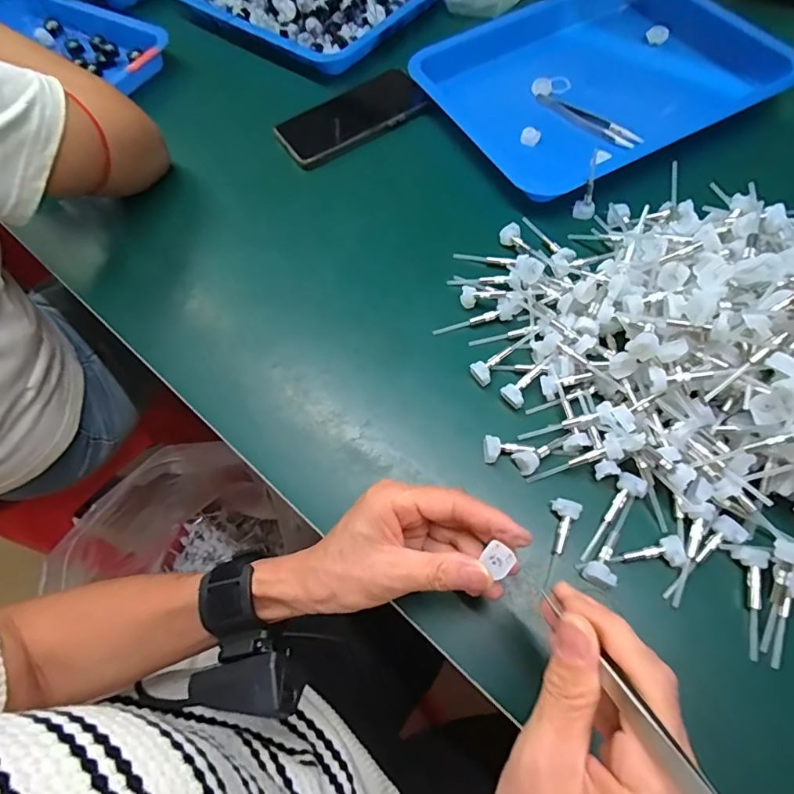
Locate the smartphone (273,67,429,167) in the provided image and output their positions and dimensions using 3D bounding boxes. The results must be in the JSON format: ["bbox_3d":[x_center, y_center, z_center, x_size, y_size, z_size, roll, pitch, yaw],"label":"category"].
[{"bbox_3d":[-0.049,-0.308,0.534,0.161,0.012,0.086,-29,62,-6],"label":"smartphone"}]

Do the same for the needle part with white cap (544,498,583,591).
[{"bbox_3d":[0.106,0.097,0.322,0.018,0.008,0.058,17,81,13],"label":"needle part with white cap"}]

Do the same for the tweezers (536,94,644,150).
[{"bbox_3d":[0.196,-0.287,0.501,0.018,0.013,0.121,-43,68,-14],"label":"tweezers"}]

